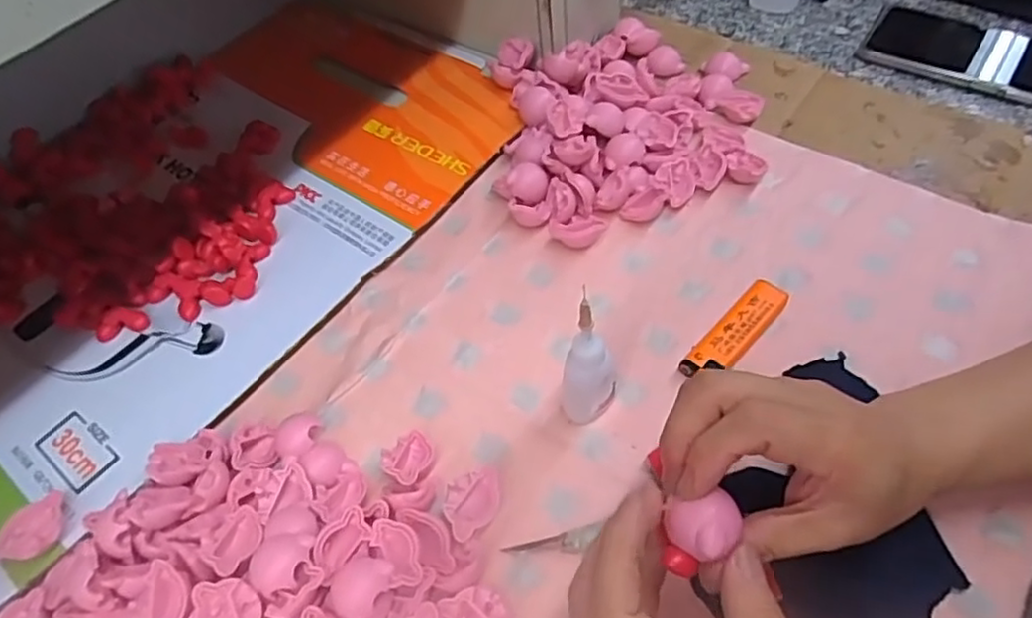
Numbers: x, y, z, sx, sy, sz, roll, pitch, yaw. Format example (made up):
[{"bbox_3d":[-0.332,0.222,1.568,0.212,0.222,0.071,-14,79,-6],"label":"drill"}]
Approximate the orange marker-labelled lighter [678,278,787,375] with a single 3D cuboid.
[{"bbox_3d":[0.132,0.014,0.393,0.024,0.013,0.081,37,65,25],"label":"orange marker-labelled lighter"}]

